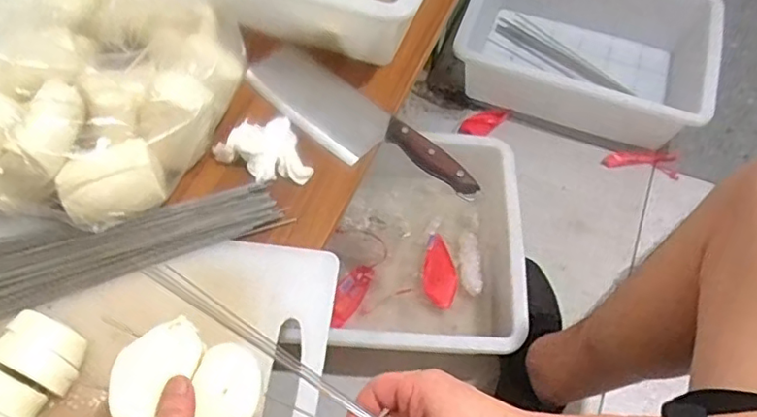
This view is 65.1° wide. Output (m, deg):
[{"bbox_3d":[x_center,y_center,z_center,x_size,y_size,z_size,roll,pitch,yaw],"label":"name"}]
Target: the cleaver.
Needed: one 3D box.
[{"bbox_3d":[-0.024,-0.089,0.651,0.284,0.029,0.081,36,64,18],"label":"cleaver"}]

